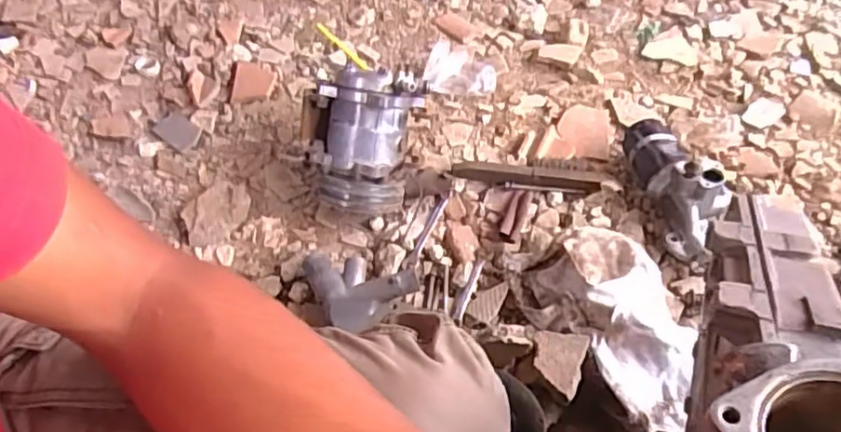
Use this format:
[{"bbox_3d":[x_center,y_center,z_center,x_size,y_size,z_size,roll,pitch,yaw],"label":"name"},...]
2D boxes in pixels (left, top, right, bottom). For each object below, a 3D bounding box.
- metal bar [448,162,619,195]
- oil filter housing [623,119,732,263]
[{"bbox_3d":[0.177,-0.058,1.008,0.249,0.036,0.034,7,56,7],"label":"metal bar"},{"bbox_3d":[0.390,-0.052,0.959,0.100,0.097,0.234,-11,55,-5],"label":"oil filter housing"}]

